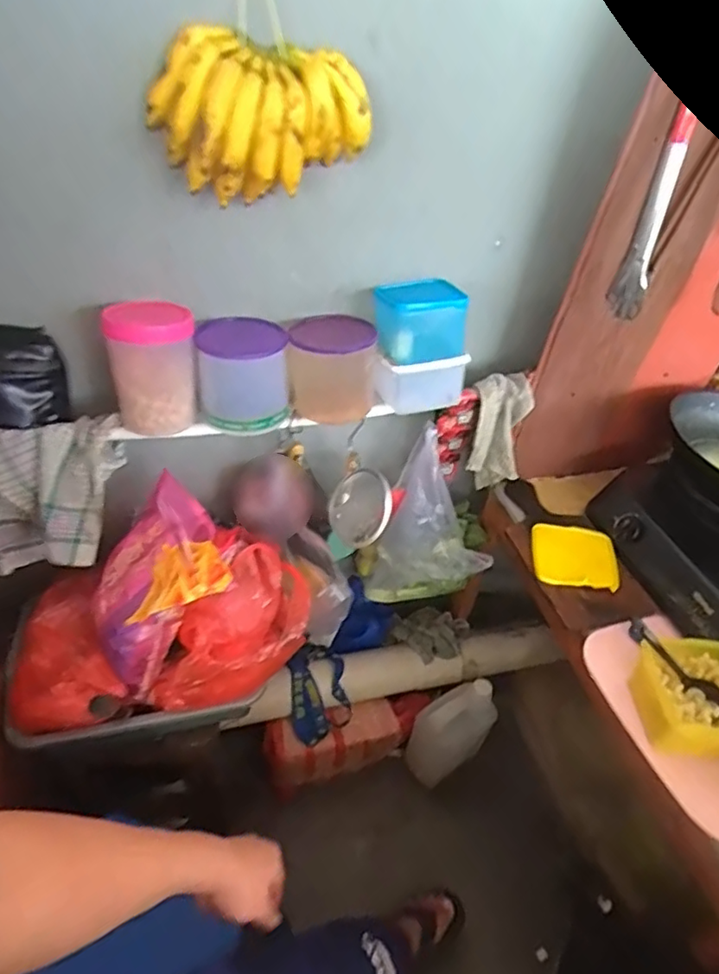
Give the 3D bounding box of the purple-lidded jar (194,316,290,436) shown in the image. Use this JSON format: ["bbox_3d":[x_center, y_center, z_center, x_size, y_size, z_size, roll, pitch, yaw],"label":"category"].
[{"bbox_3d":[-0.182,-0.175,0.954,0.134,0.139,0.139,-3,43,-11],"label":"purple-lidded jar"}]

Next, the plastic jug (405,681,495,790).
[{"bbox_3d":[0.207,0.596,1.424,0.182,0.328,0.117,-25,51,-31],"label":"plastic jug"}]

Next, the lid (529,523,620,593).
[{"bbox_3d":[0.376,0.121,1.051,0.139,0.009,0.125,5,50,6],"label":"lid"}]

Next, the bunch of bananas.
[{"bbox_3d":[-0.115,-0.457,0.746,0.262,0.163,0.097,-14,46,-22],"label":"bunch of bananas"}]

